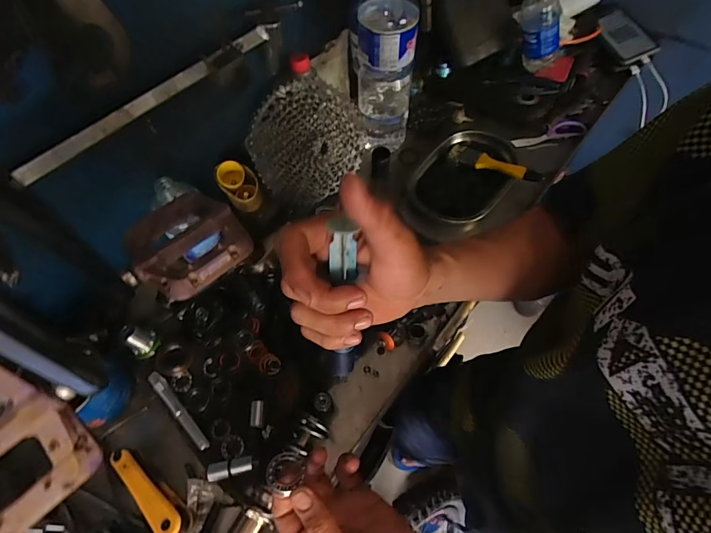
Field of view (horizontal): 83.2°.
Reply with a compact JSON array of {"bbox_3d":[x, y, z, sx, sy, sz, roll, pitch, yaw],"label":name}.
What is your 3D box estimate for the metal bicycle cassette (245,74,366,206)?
[{"bbox_3d":[-0.070,-0.201,0.662,0.196,0.193,0.056,-42,33,-9],"label":"metal bicycle cassette"}]

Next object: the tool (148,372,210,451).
[{"bbox_3d":[-0.241,0.195,0.542,0.016,0.012,0.129,-38,67,-19],"label":"tool"}]

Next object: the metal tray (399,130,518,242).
[{"bbox_3d":[0.185,-0.154,0.709,0.160,0.031,0.262,25,65,15],"label":"metal tray"}]

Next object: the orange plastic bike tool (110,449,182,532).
[{"bbox_3d":[-0.249,0.268,0.477,0.127,0.009,0.028,37,53,25],"label":"orange plastic bike tool"}]

